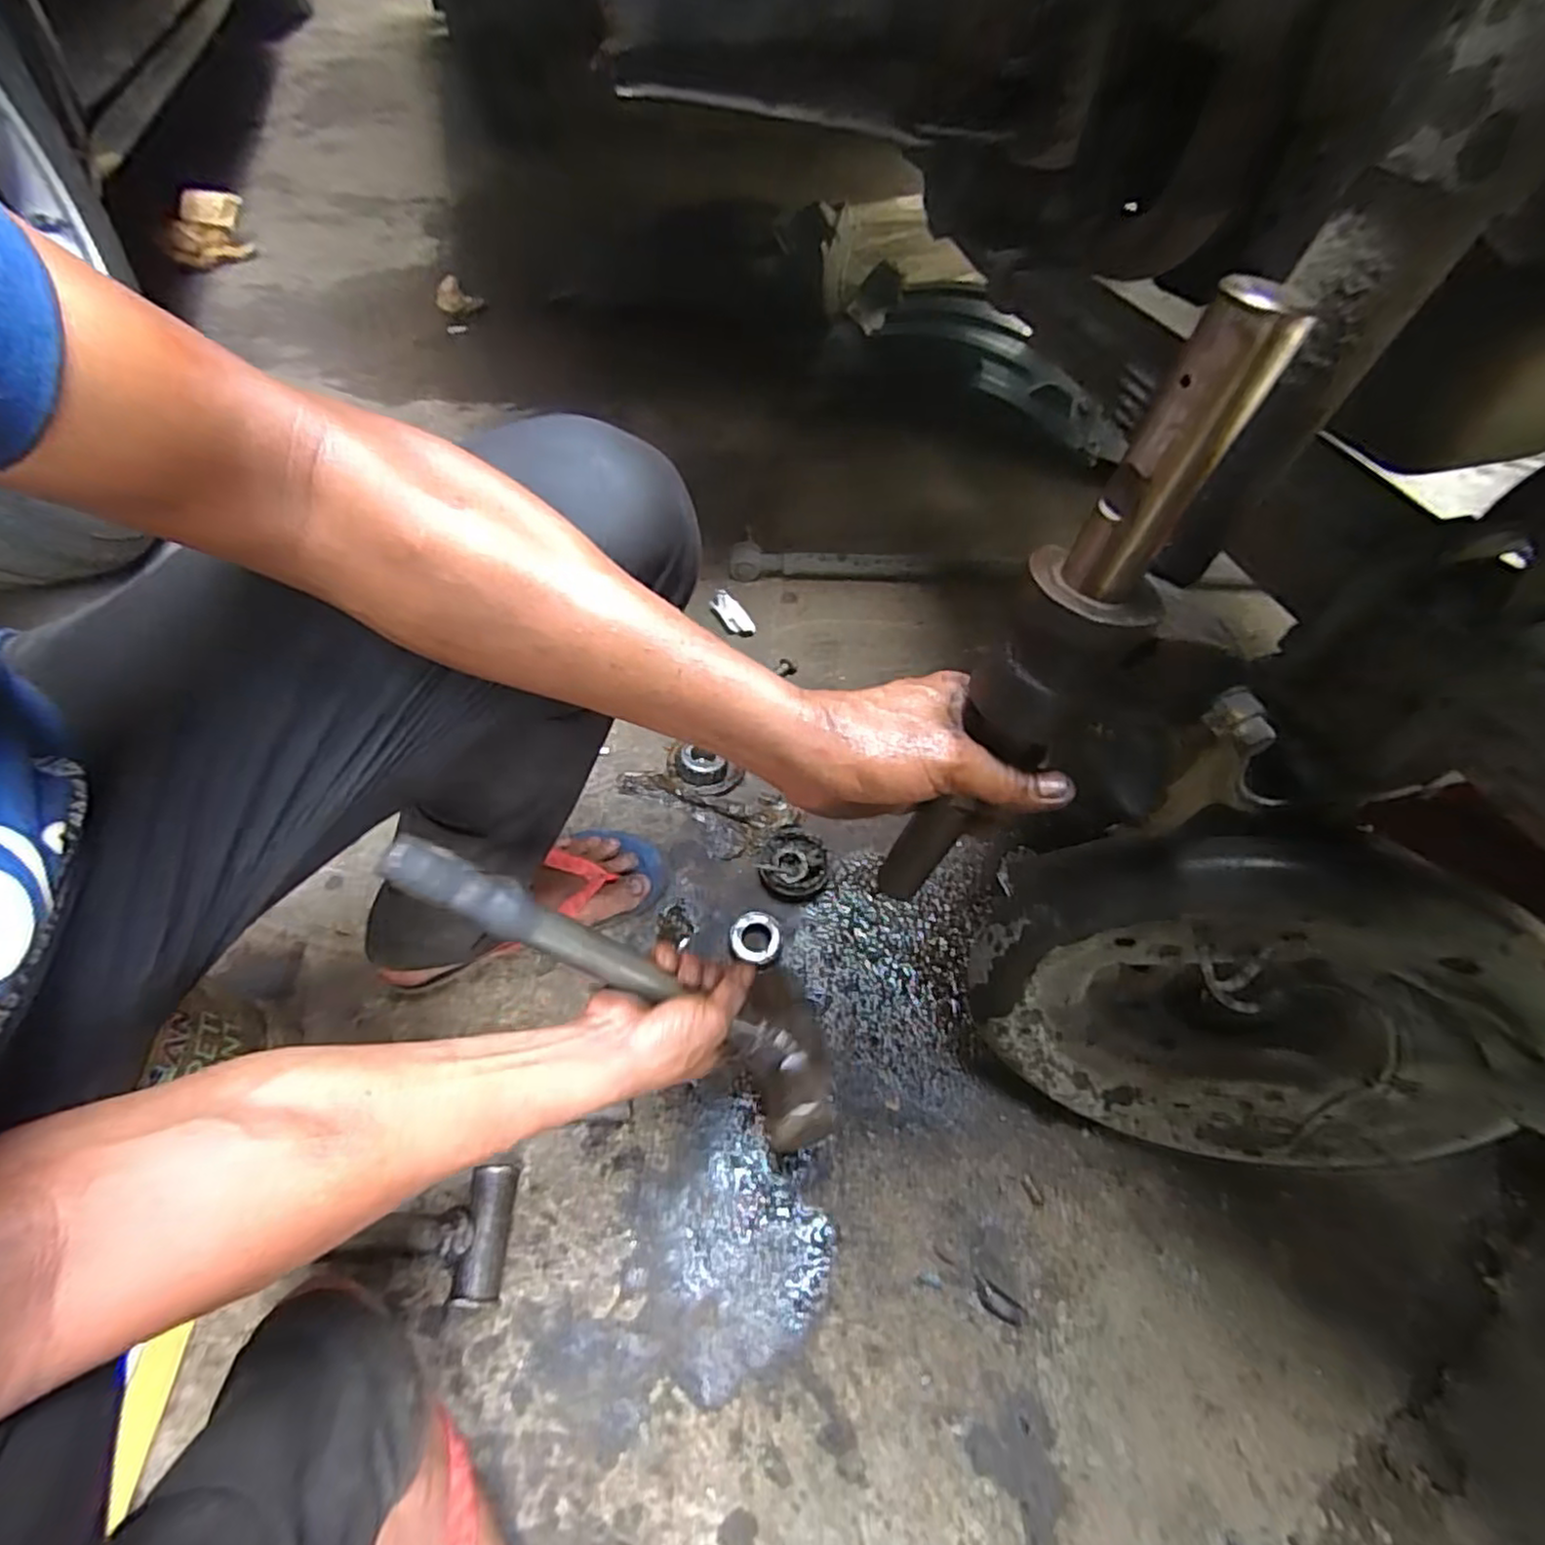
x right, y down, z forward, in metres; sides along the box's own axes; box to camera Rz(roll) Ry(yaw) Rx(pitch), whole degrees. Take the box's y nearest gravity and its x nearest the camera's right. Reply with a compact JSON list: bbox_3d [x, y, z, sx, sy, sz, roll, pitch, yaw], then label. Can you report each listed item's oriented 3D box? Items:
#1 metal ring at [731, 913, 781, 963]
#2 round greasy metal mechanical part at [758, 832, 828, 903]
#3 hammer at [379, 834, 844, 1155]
[{"bbox_3d":[-0.017,0.160,0.679,0.046,0.023,0.046,1,57,-2],"label":"metal ring"},{"bbox_3d":[0.021,0.095,0.721,0.065,0.038,0.066,1,57,-2],"label":"round greasy metal mechanical part"},{"bbox_3d":[-0.085,0.129,0.457,0.330,0.064,0.112,37,55,-25],"label":"hammer"}]

